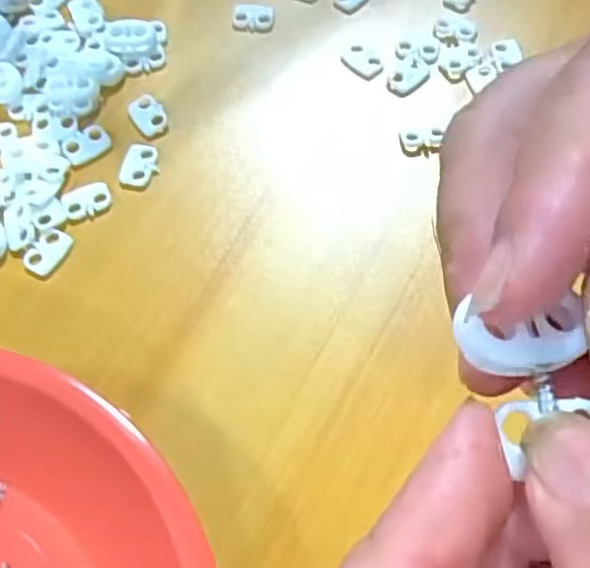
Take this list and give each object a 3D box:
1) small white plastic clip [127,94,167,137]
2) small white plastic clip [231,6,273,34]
[{"bbox_3d":[-0.061,-0.070,0.298,0.013,0.004,0.019,-30,66,-12],"label":"small white plastic clip"},{"bbox_3d":[-0.019,-0.117,0.320,0.018,0.004,0.014,-2,64,1],"label":"small white plastic clip"}]

